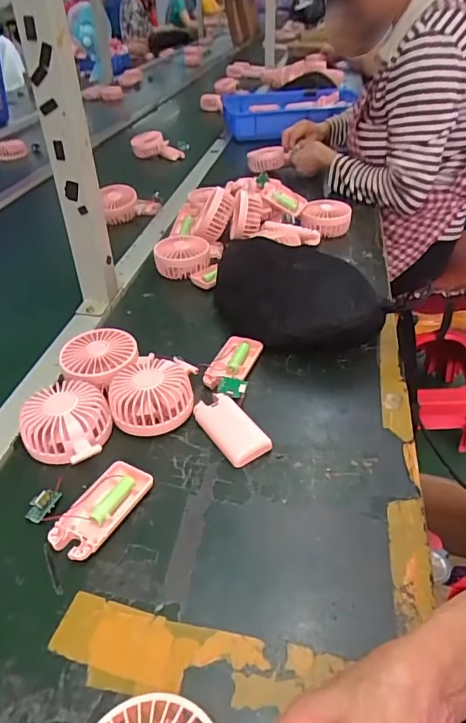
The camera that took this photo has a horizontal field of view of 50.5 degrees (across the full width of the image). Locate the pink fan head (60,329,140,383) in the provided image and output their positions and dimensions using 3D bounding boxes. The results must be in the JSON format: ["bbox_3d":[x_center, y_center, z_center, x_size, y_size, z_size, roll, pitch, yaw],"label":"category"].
[{"bbox_3d":[-0.155,0.001,0.578,0.084,0.045,0.087,-9,38,-9],"label":"pink fan head"}]

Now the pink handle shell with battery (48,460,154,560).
[{"bbox_3d":[-0.116,0.130,0.437,0.048,0.015,0.094,18,42,25],"label":"pink handle shell with battery"}]

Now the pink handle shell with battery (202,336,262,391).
[{"bbox_3d":[0.000,0.004,0.594,0.046,0.018,0.099,12,40,18],"label":"pink handle shell with battery"}]

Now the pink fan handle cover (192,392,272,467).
[{"bbox_3d":[-0.002,0.068,0.509,0.041,0.018,0.089,-24,43,-26],"label":"pink fan handle cover"}]

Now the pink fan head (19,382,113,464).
[{"bbox_3d":[-0.166,0.062,0.502,0.085,0.047,0.081,-2,37,1],"label":"pink fan head"}]

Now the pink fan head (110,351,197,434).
[{"bbox_3d":[-0.083,0.031,0.537,0.085,0.043,0.100,8,39,13],"label":"pink fan head"}]

